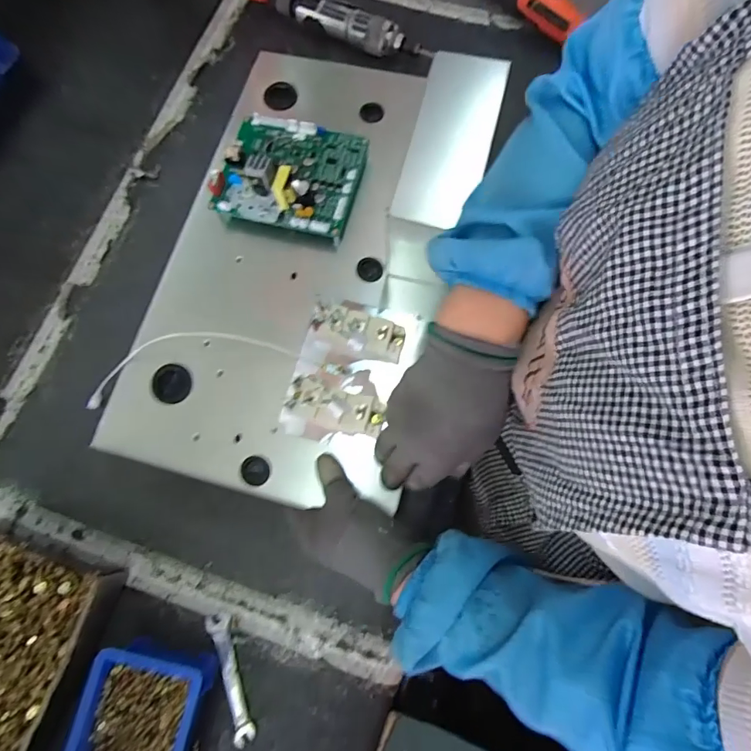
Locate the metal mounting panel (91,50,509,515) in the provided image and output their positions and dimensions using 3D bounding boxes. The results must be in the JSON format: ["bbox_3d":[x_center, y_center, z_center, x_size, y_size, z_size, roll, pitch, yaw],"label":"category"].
[{"bbox_3d":[-0.081,-0.102,0.472,0.295,0.066,0.432,15,74,2],"label":"metal mounting panel"}]

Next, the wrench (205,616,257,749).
[{"bbox_3d":[-0.142,0.297,0.447,0.024,0.009,0.115,-20,75,-7],"label":"wrench"}]

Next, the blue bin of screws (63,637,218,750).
[{"bbox_3d":[-0.217,0.331,0.409,0.104,0.049,0.152,12,76,4],"label":"blue bin of screws"}]

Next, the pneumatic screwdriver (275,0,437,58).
[{"bbox_3d":[-0.033,-0.494,0.643,0.246,0.043,0.050,29,78,7],"label":"pneumatic screwdriver"}]

